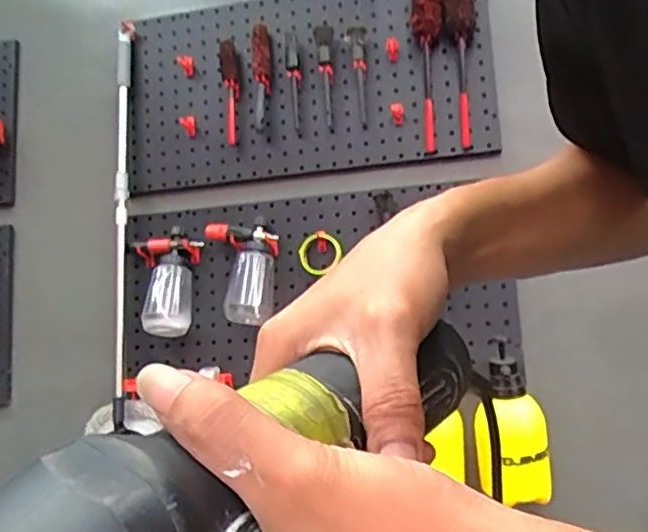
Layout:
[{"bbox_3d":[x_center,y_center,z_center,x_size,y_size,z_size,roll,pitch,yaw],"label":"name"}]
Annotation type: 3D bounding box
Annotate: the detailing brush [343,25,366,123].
[{"bbox_3d":[0.070,-0.428,1.406,0.044,0.211,0.020,-2,-9,-5],"label":"detailing brush"}]

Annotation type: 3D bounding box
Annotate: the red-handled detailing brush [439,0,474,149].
[{"bbox_3d":[0.286,-0.473,1.351,0.063,0.407,0.071,-6,-9,18],"label":"red-handled detailing brush"}]

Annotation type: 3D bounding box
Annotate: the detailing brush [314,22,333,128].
[{"bbox_3d":[0.001,-0.432,1.423,0.038,0.227,0.021,-4,-9,3],"label":"detailing brush"}]

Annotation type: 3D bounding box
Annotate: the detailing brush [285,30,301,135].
[{"bbox_3d":[-0.071,-0.418,1.440,0.032,0.230,0.017,-4,-9,9],"label":"detailing brush"}]

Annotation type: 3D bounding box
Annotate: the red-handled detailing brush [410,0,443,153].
[{"bbox_3d":[0.220,-0.467,1.359,0.064,0.403,0.085,-4,-9,8],"label":"red-handled detailing brush"}]

